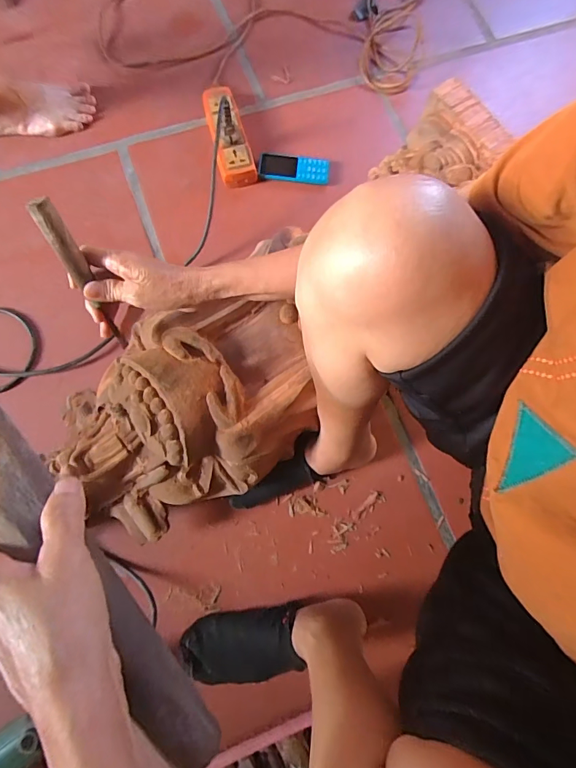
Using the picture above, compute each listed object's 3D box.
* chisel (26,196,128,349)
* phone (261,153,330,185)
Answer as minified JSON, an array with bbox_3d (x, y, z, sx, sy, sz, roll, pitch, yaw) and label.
[{"bbox_3d":[-0.207,-0.103,0.427,0.020,0.173,0.014,-22,47,-8],"label":"chisel"},{"bbox_3d":[0.011,-0.392,0.750,0.126,0.009,0.051,5,82,1],"label":"phone"}]

